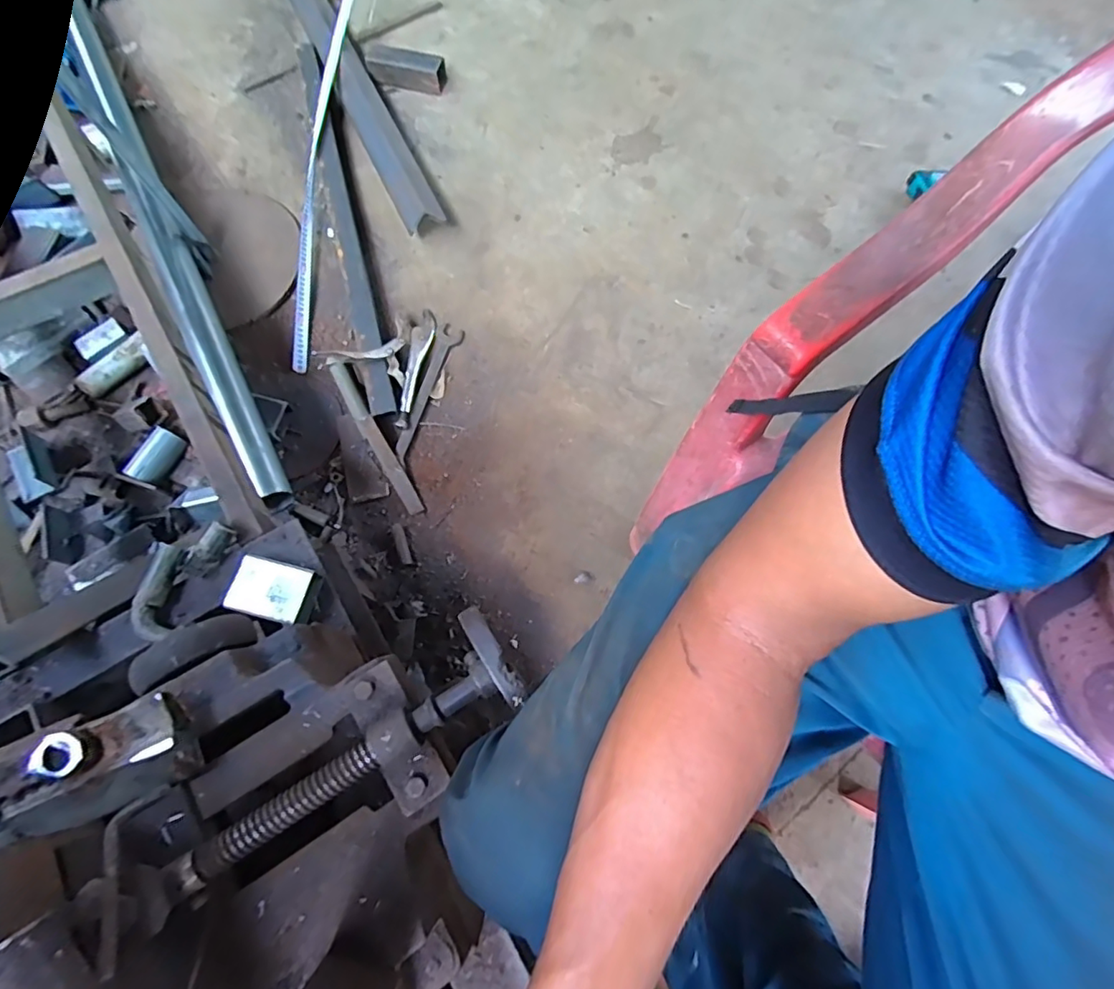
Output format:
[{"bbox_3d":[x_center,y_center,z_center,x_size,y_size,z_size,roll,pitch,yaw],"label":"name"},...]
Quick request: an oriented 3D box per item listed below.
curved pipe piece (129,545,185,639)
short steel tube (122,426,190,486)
[{"bbox_3d":[-0.428,0.104,0.607,0.035,0.026,0.100,-2,71,-2],"label":"curved pipe piece"},{"bbox_3d":[-0.608,-0.056,0.857,0.057,0.042,0.086,24,72,7],"label":"short steel tube"}]

